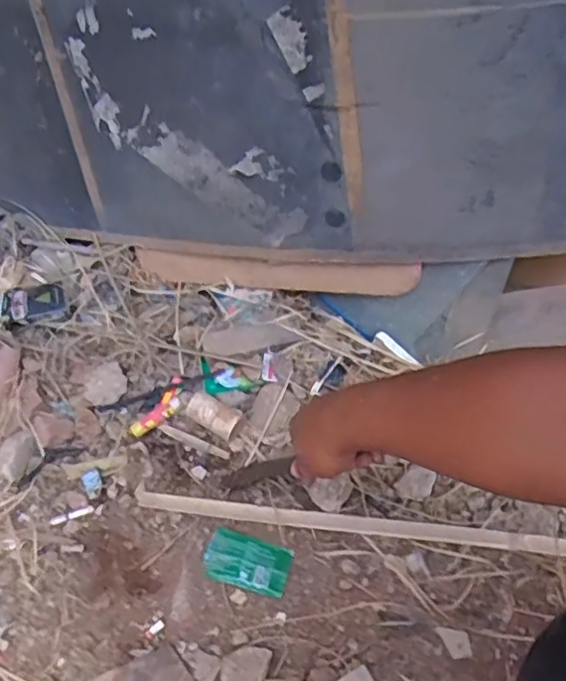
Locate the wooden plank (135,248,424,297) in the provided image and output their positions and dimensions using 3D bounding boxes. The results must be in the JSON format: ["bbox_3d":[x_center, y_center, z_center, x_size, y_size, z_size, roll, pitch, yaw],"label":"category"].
[{"bbox_3d":[-0.022,-0.097,0.888,0.424,0.057,0.019,7,52,22],"label":"wooden plank"}]

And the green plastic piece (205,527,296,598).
[{"bbox_3d":[-0.040,0.252,0.712,0.095,0.005,0.054,11,51,13],"label":"green plastic piece"}]

